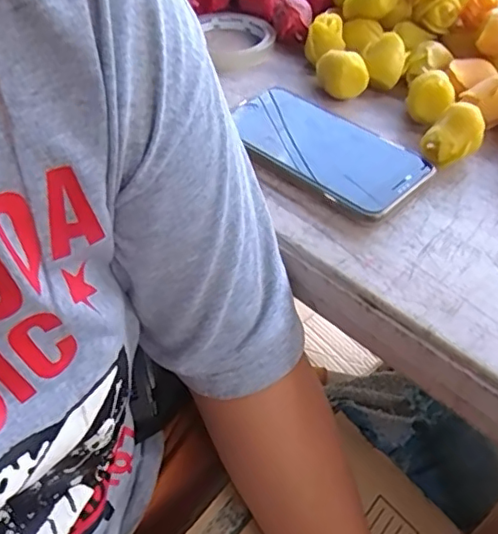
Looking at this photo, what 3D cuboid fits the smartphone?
[{"bbox_3d":[0.050,-0.088,0.416,0.153,0.014,0.078,36,57,27],"label":"smartphone"}]

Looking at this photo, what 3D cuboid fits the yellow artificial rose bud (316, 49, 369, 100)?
[{"bbox_3d":[0.075,-0.156,0.462,0.042,0.033,0.033,8,48,6],"label":"yellow artificial rose bud"}]

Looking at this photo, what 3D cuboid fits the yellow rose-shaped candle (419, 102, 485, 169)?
[{"bbox_3d":[0.143,-0.090,0.403,0.038,0.040,0.034,16,50,13],"label":"yellow rose-shaped candle"}]

